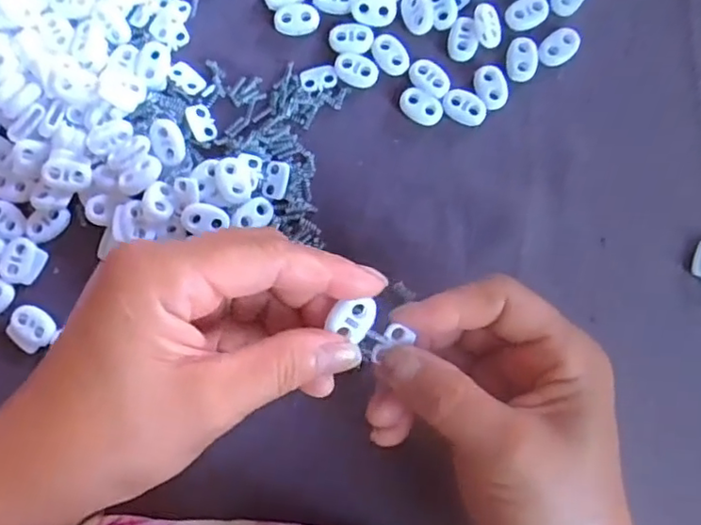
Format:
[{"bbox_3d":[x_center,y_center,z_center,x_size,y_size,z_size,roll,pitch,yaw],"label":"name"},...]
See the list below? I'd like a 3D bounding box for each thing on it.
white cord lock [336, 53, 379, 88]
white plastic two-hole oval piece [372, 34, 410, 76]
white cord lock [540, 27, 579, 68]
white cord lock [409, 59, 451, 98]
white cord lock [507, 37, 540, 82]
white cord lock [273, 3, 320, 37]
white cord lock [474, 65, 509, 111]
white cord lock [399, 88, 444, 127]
[{"bbox_3d":[0.003,-0.098,0.309,0.022,0.004,0.016,23,81,6],"label":"white cord lock"},{"bbox_3d":[0.021,-0.107,0.308,0.016,0.004,0.022,-32,80,-4],"label":"white plastic two-hole oval piece"},{"bbox_3d":[0.107,-0.111,0.309,0.023,0.004,0.015,-38,80,-5],"label":"white cord lock"},{"bbox_3d":[0.041,-0.094,0.305,0.022,0.004,0.016,31,82,8],"label":"white cord lock"},{"bbox_3d":[0.088,-0.104,0.306,0.015,0.004,0.022,9,80,4],"label":"white cord lock"},{"bbox_3d":[-0.028,-0.126,0.310,0.023,0.004,0.015,-8,79,1],"label":"white cord lock"},{"bbox_3d":[0.071,-0.089,0.307,0.015,0.004,0.023,-21,79,-2],"label":"white cord lock"},{"bbox_3d":[0.036,-0.079,0.306,0.022,0.005,0.015,30,82,7],"label":"white cord lock"}]

